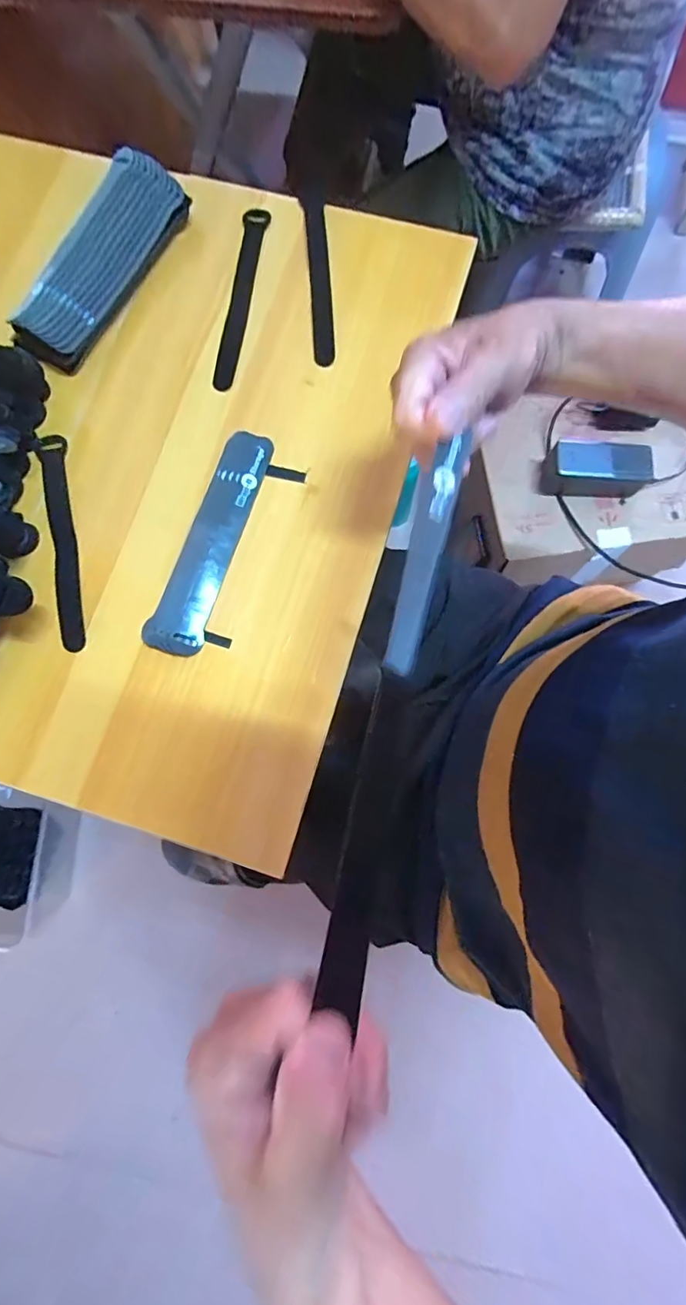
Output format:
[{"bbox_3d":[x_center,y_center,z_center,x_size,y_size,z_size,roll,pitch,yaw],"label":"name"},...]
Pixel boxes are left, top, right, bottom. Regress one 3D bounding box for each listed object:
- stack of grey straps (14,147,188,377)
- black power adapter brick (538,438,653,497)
[{"bbox_3d":[-0.223,-0.354,0.455,0.071,0.037,0.202,30,81,7],"label":"stack of grey straps"},{"bbox_3d":[0.348,-0.252,0.694,0.138,0.059,0.054,4,79,2],"label":"black power adapter brick"}]

